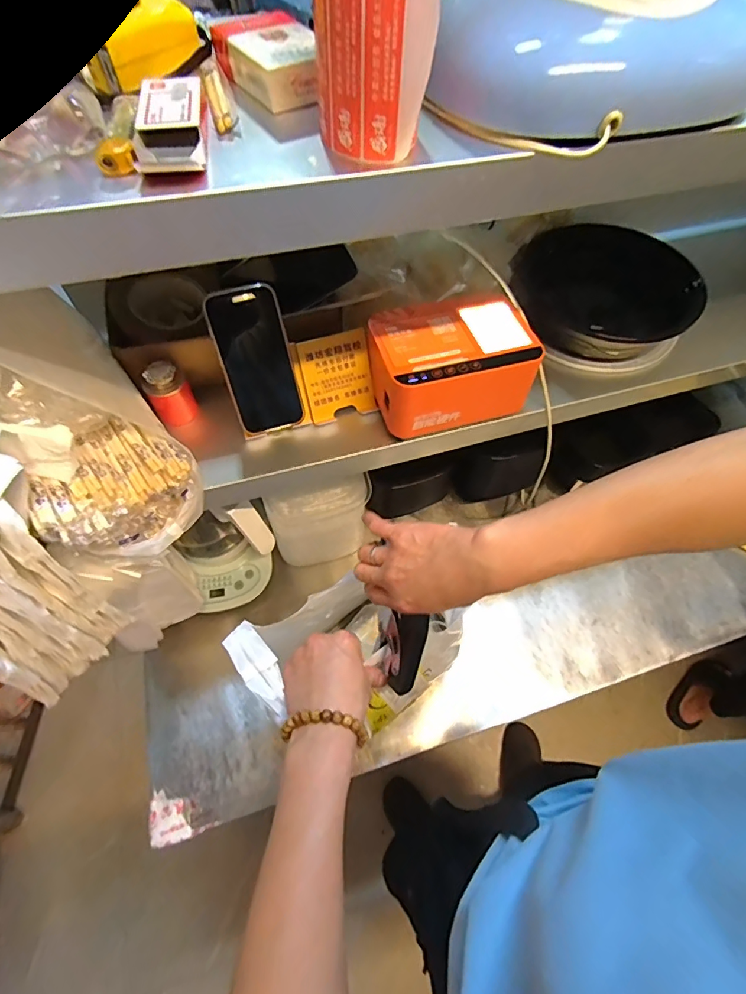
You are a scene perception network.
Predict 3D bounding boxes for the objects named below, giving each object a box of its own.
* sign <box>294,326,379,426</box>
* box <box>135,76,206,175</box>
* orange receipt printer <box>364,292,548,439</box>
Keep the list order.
[{"bbox_3d":[-0.040,-0.137,0.523,0.079,0.090,0.007,-18,29,-14],"label":"sign"},{"bbox_3d":[-0.122,-0.225,0.275,0.037,0.013,0.090,-9,61,-6],"label":"box"},{"bbox_3d":[0.084,-0.154,0.517,0.168,0.077,0.132,-16,62,-10],"label":"orange receipt printer"}]

